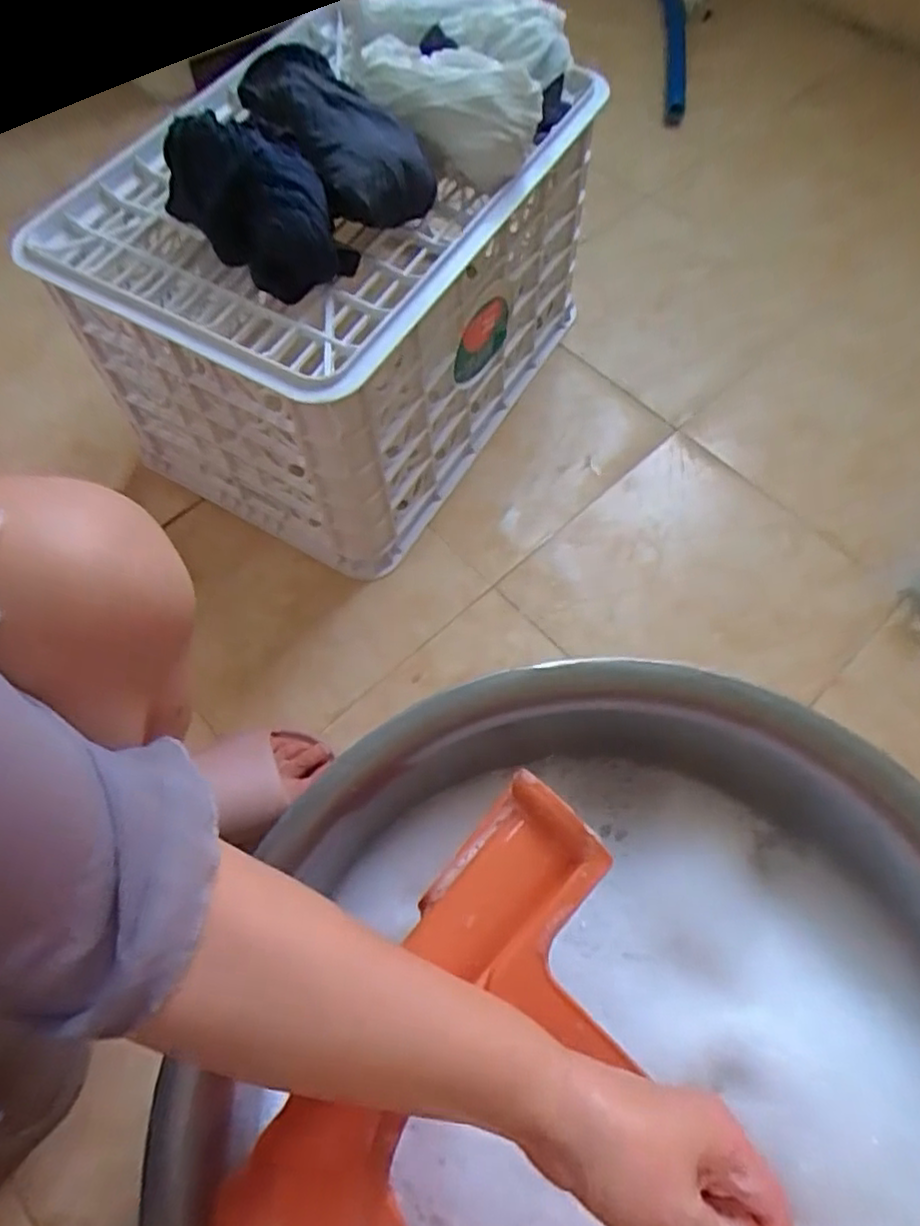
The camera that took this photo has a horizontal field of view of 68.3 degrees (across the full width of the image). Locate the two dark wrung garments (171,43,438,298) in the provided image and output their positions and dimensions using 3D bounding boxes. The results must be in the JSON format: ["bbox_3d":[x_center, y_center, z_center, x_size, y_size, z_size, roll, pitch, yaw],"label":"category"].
[{"bbox_3d":[-0.129,-0.341,0.524,0.169,0.080,0.152,38,70,15],"label":"two dark wrung garments"}]

